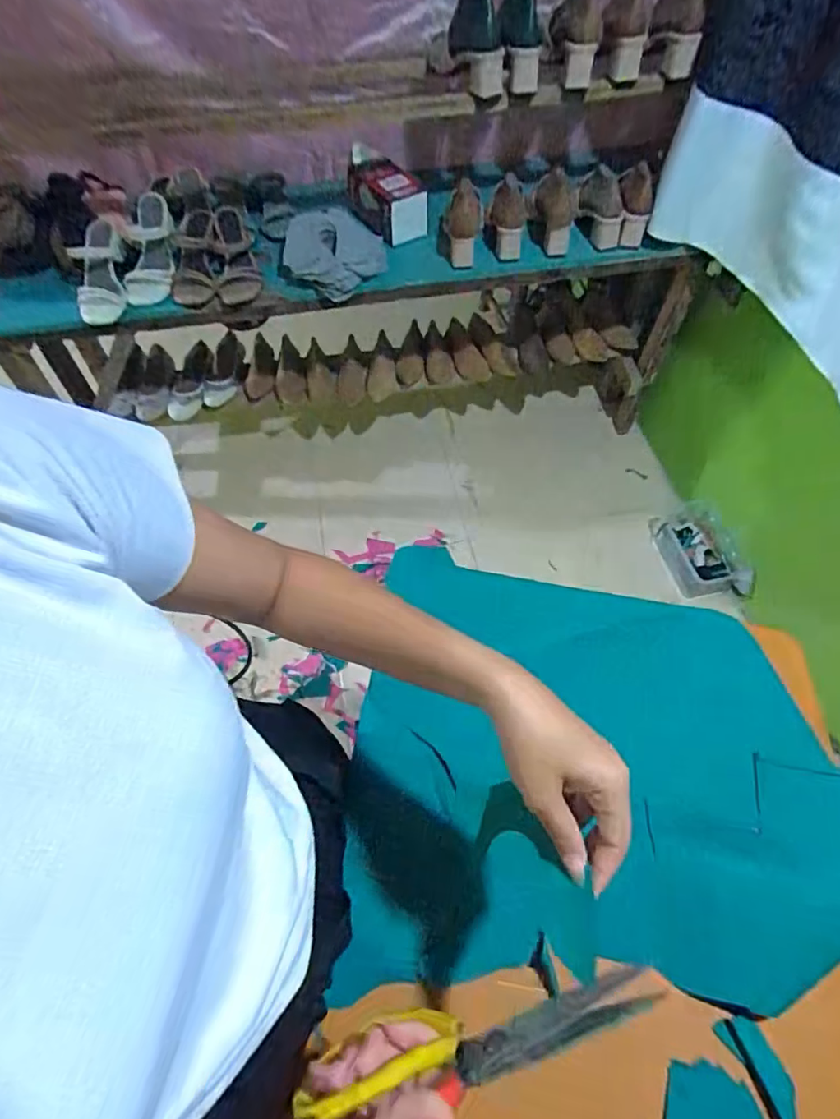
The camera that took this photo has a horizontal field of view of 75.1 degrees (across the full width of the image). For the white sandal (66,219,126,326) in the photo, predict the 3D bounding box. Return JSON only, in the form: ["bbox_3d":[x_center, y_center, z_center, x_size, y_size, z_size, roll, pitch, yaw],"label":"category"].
[{"bbox_3d":[-0.665,-0.610,1.126,0.101,0.064,0.223,-5,83,-4],"label":"white sandal"}]

